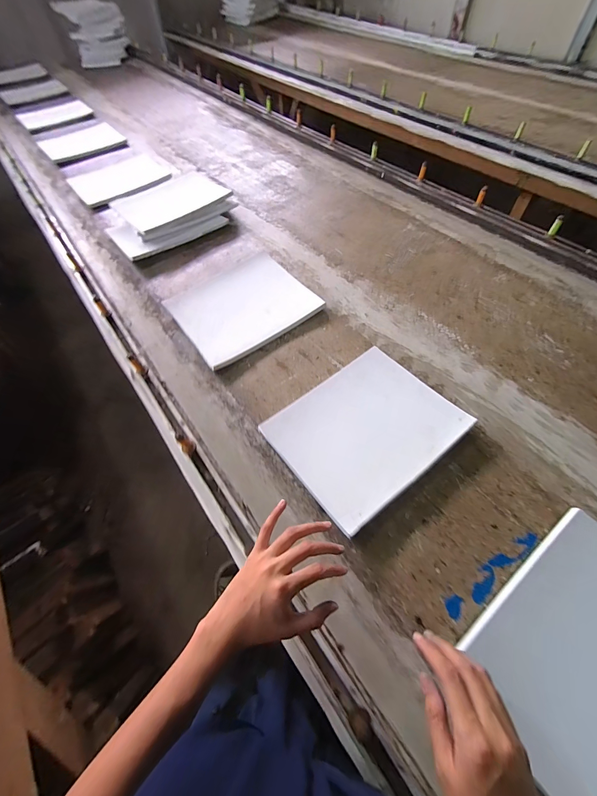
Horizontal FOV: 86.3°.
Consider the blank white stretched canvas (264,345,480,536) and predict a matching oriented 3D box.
[{"bbox_3d":[0.108,0.048,0.518,0.268,0.024,0.221,-35,63,-17],"label":"blank white stretched canvas"}]

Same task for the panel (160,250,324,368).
[{"bbox_3d":[-0.122,-0.200,0.693,0.266,0.015,0.237,-34,63,-16],"label":"panel"}]

